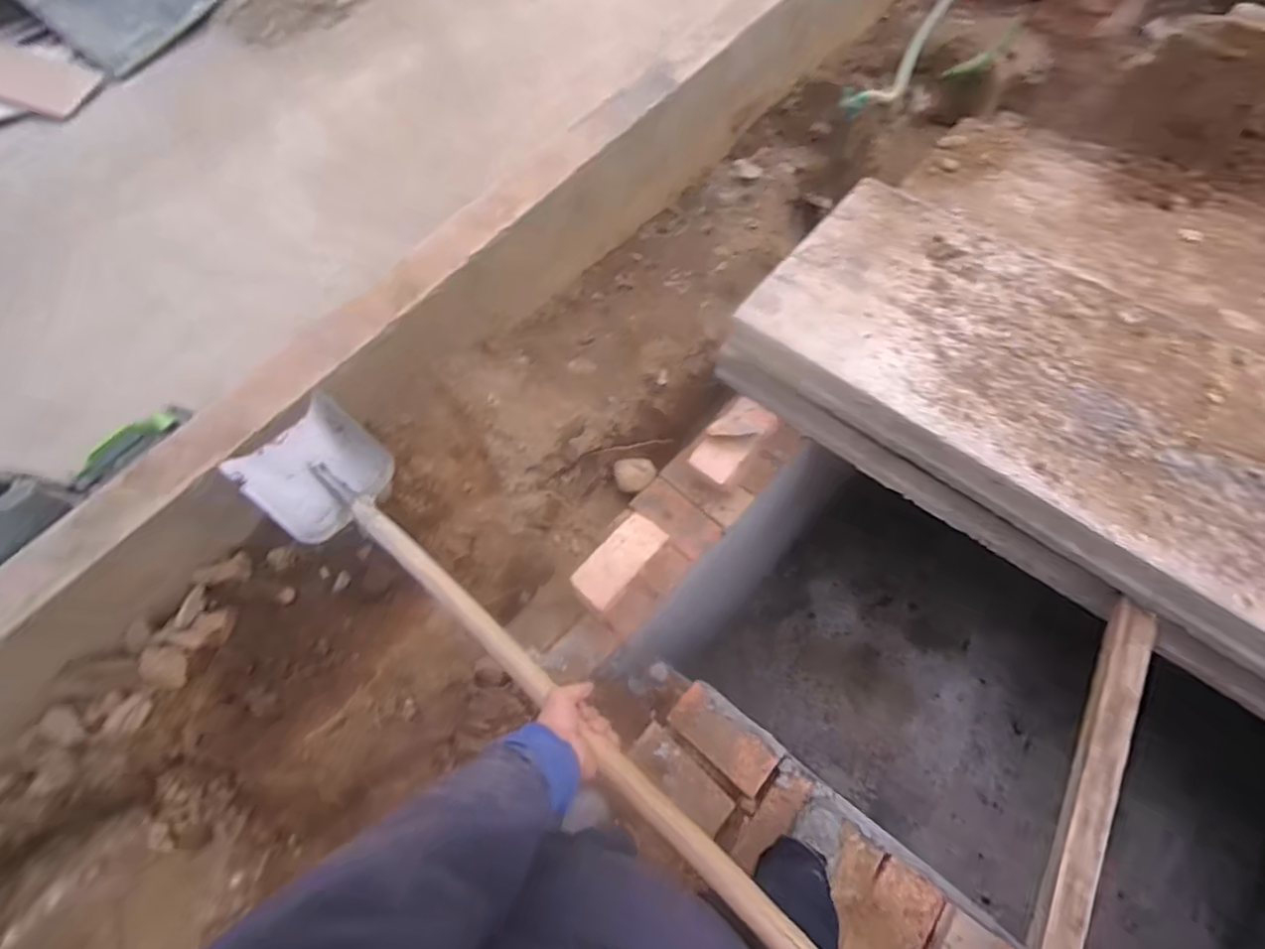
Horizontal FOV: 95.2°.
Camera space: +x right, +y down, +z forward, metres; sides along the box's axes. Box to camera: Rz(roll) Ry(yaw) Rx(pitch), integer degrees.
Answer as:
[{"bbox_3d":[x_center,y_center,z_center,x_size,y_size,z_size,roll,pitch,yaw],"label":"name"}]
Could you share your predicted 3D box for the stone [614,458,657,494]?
[{"bbox_3d":[0.003,0.003,1.583,0.120,0.059,0.089,6,66,9],"label":"stone"}]

